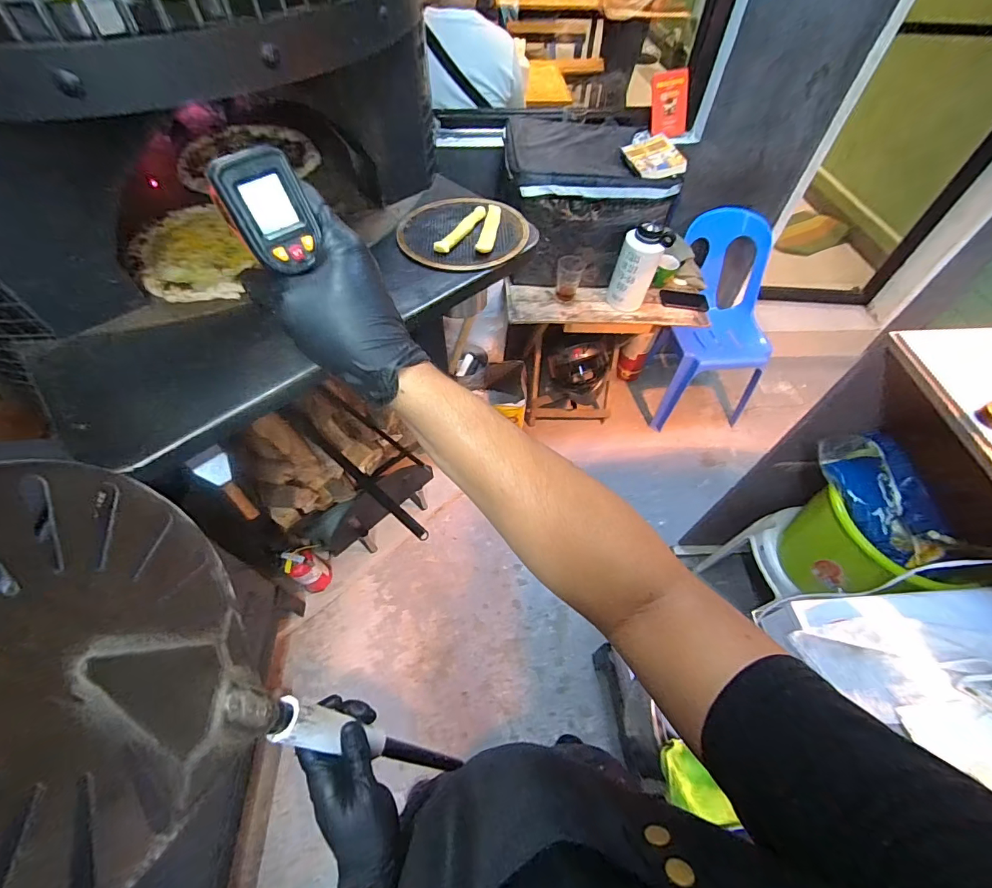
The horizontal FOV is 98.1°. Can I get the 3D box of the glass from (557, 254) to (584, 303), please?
[{"bbox_3d":[0.243,-0.558,1.437,0.084,0.129,0.087,13,56,7],"label":"glass"}]

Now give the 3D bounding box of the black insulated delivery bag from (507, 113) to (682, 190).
[{"bbox_3d":[0.272,-0.938,1.367,0.496,0.092,0.470,-4,55,-5],"label":"black insulated delivery bag"}]

